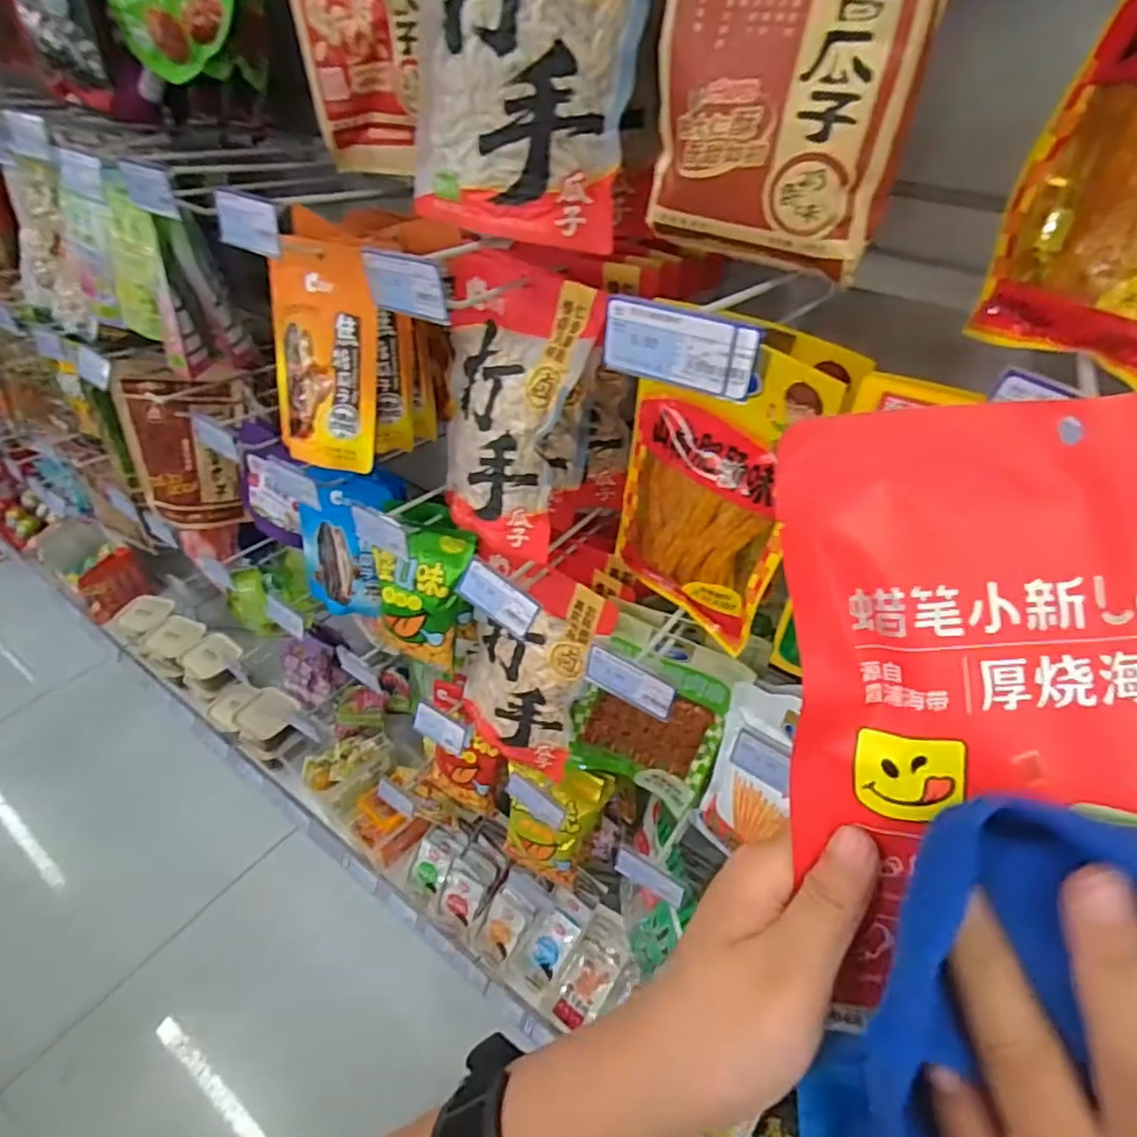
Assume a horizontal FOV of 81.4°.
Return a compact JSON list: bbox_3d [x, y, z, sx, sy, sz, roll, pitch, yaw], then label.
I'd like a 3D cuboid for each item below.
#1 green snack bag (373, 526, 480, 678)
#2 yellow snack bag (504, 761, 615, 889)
[{"bbox_3d":[-0.169,0.036,0.769,0.111,0.172,0.050,9,41,6],"label":"green snack bag"},{"bbox_3d":[-0.016,0.326,0.844,0.127,0.183,0.062,4,41,1],"label":"yellow snack bag"}]

